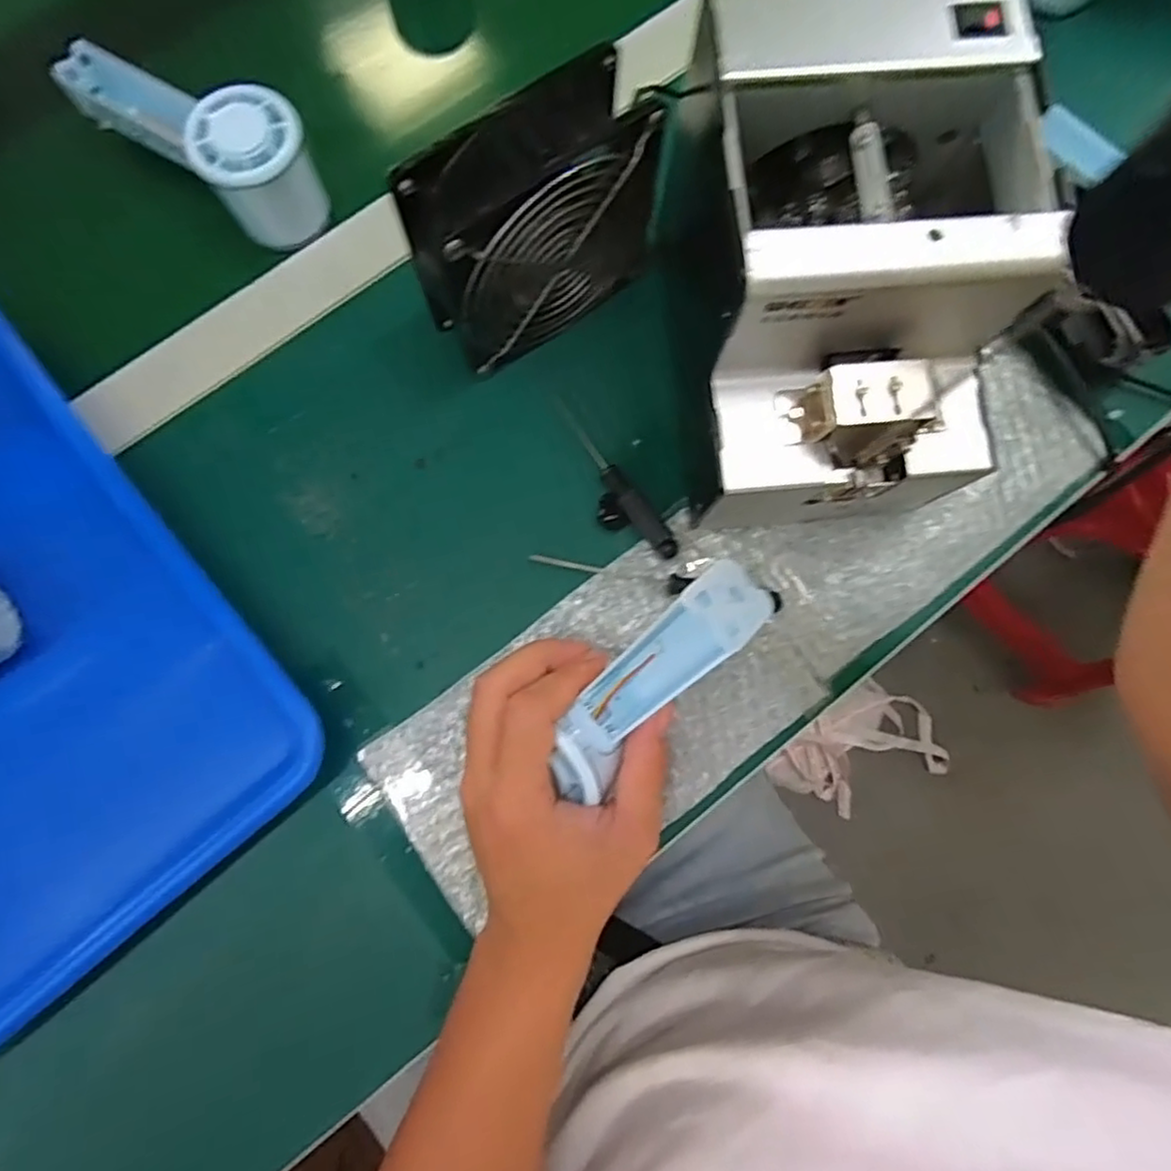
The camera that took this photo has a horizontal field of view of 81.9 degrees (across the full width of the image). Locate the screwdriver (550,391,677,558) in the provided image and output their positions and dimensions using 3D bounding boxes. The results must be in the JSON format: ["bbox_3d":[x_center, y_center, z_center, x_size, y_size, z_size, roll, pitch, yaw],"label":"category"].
[{"bbox_3d":[0.014,-0.059,0.368,0.015,0.008,0.108,-39,83,-7],"label":"screwdriver"}]

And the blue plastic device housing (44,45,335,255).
[{"bbox_3d":[-0.217,-0.255,0.376,0.148,0.052,0.055,36,81,5],"label":"blue plastic device housing"}]

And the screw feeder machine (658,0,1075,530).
[{"bbox_3d":[0.113,-0.127,0.311,0.122,0.151,0.166,-6,80,-2],"label":"screw feeder machine"}]

